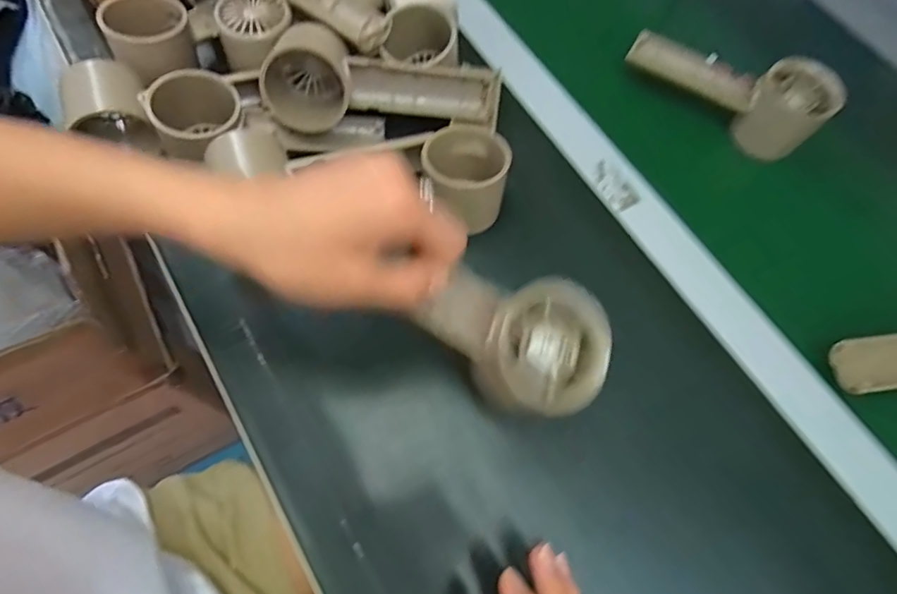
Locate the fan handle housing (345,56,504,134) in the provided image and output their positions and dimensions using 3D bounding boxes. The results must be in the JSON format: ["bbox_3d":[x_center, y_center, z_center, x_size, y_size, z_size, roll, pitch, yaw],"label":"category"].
[{"bbox_3d":[-0.015,-0.150,0.369,0.113,0.038,0.018,3,67,-15],"label":"fan handle housing"}]

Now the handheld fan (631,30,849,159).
[{"bbox_3d":[0.228,-0.179,0.408,0.154,0.058,0.046,39,71,13],"label":"handheld fan"}]

